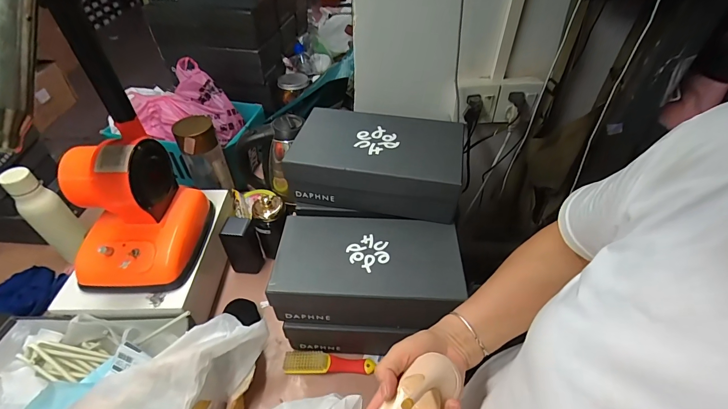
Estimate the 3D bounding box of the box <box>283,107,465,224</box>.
[{"bbox_3d":[0.024,-0.078,0.653,0.283,0.105,0.173,8,45,7],"label":"box"}]

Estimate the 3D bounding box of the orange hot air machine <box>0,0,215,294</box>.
[{"bbox_3d":[-0.396,-0.081,0.499,0.190,0.476,0.202,-7,45,-8],"label":"orange hot air machine"}]

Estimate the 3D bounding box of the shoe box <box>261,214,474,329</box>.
[{"bbox_3d":[0.007,0.108,0.594,0.291,0.089,0.160,3,45,2],"label":"shoe box"}]

